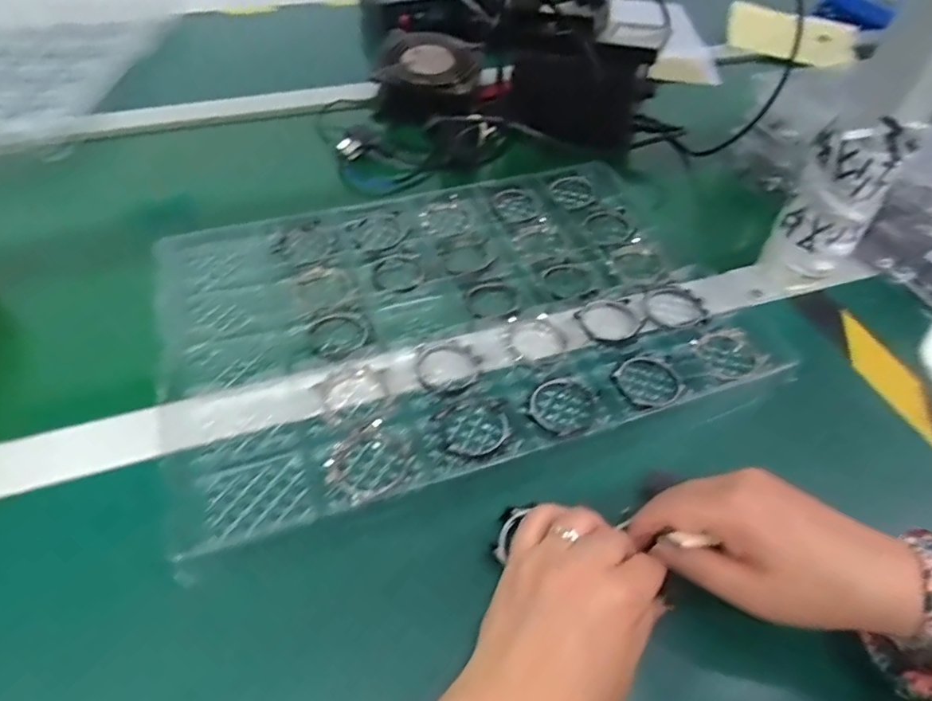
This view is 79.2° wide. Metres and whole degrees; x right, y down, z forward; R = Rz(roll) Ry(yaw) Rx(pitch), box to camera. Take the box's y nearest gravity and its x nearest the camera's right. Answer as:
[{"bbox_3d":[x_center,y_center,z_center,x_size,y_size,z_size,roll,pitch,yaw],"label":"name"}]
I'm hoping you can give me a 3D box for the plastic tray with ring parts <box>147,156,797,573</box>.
[{"bbox_3d":[-0.012,-0.043,0.465,0.436,0.014,0.315,-14,52,-16],"label":"plastic tray with ring parts"}]

